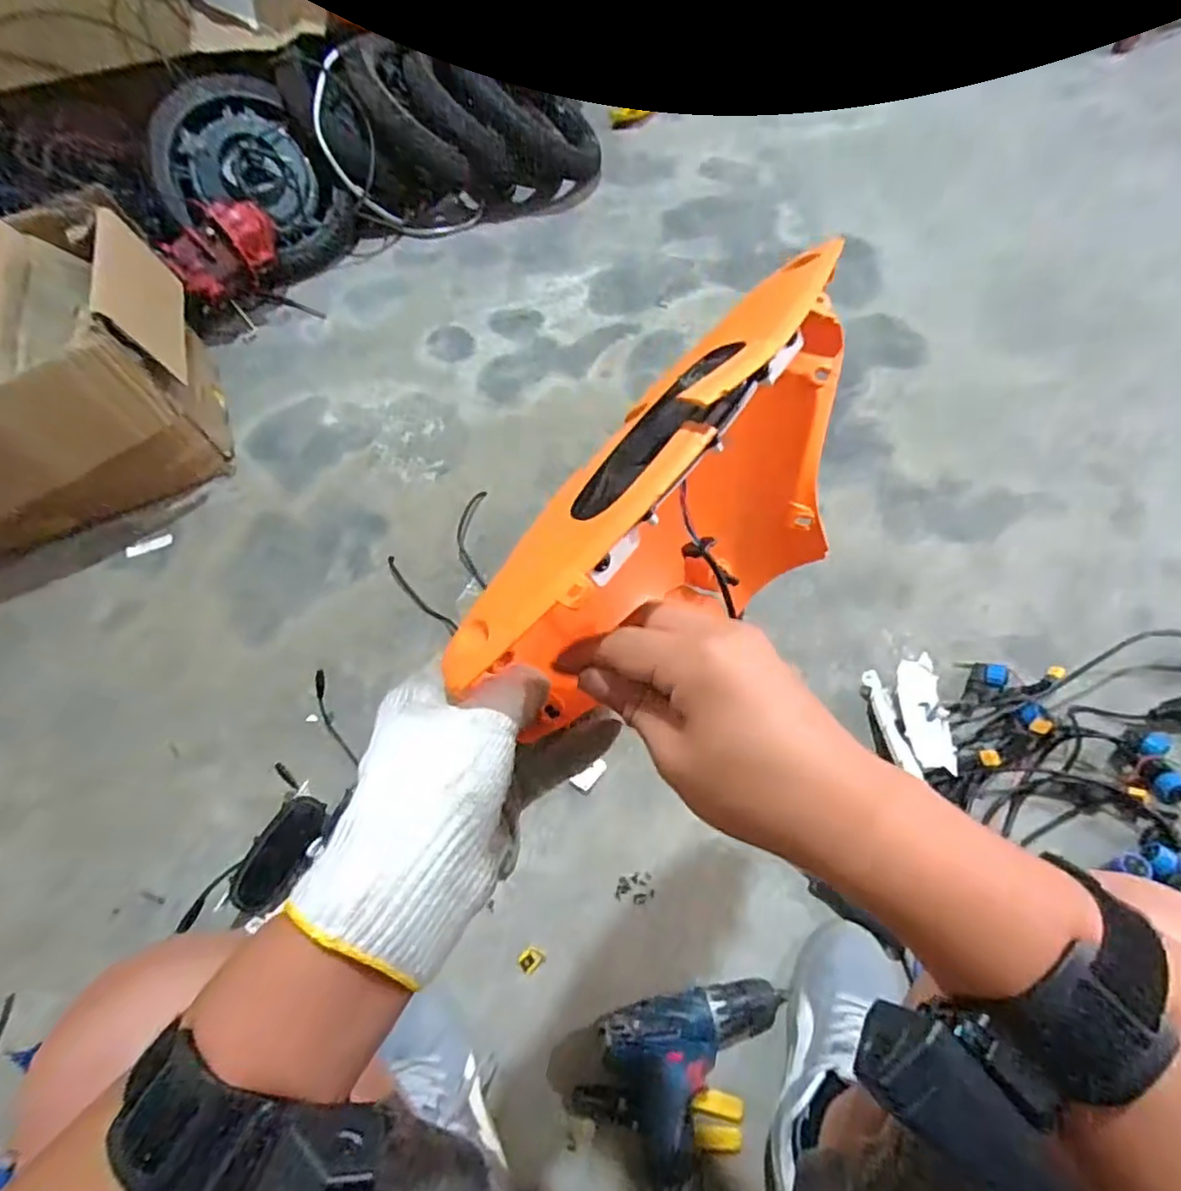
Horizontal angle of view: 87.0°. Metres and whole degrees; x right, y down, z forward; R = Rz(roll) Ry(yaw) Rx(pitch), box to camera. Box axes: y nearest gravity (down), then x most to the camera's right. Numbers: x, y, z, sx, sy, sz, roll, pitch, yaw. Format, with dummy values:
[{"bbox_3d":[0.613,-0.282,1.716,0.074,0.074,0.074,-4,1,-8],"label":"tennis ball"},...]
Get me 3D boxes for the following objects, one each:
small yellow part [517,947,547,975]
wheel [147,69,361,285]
[{"bbox_3d":[-0.064,0.395,0.675,0.026,0.008,0.021,-40,67,-18],"label":"small yellow part"},{"bbox_3d":[-0.693,-0.820,1.247,0.326,0.130,0.389,-33,100,-16],"label":"wheel"}]

